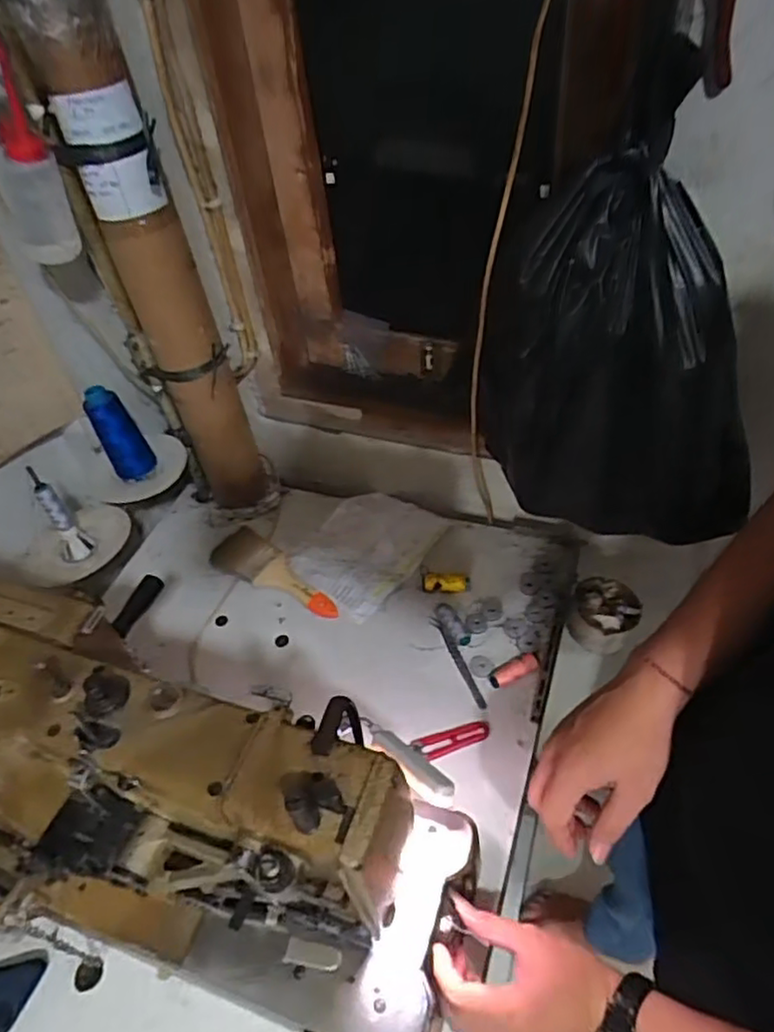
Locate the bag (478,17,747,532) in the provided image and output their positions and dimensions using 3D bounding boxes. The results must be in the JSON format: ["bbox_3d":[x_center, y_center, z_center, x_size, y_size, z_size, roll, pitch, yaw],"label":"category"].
[{"bbox_3d":[0.212,-0.151,0.608,0.194,0.339,0.227,-20,47,-13],"label":"bag"}]

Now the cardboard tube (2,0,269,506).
[{"bbox_3d":[-0.248,-0.234,0.779,0.096,0.612,0.083,-19,47,-11],"label":"cardboard tube"}]

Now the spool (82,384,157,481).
[{"bbox_3d":[-0.320,-0.100,0.798,0.049,0.114,0.039,-25,48,-17],"label":"spool"}]

